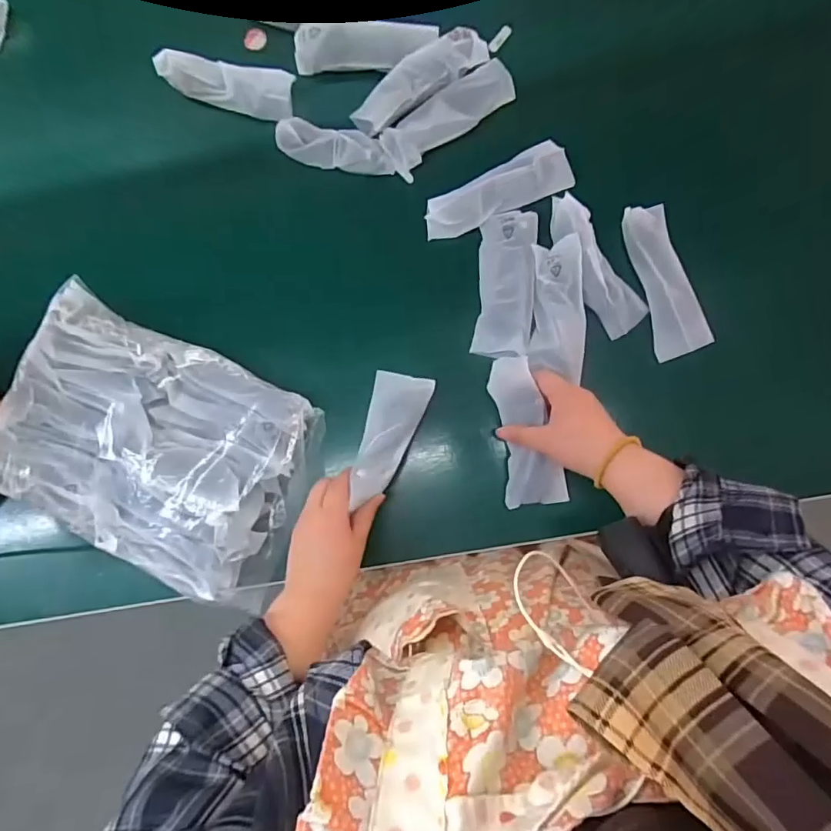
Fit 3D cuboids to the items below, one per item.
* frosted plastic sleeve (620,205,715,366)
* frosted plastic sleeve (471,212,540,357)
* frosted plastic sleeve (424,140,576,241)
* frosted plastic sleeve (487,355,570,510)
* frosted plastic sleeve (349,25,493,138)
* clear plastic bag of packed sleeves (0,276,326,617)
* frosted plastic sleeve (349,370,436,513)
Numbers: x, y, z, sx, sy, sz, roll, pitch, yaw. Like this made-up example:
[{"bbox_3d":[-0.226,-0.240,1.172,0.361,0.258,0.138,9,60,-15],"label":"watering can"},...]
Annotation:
[{"bbox_3d":[0.240,-0.131,0.497,0.043,0.017,0.149,-16,86,4],"label":"frosted plastic sleeve"},{"bbox_3d":[0.091,-0.130,0.514,0.056,0.021,0.141,5,88,5],"label":"frosted plastic sleeve"},{"bbox_3d":[0.079,-0.226,0.511,0.148,0.021,0.051,-20,86,3],"label":"frosted plastic sleeve"},{"bbox_3d":[0.105,0.018,0.492,0.057,0.018,0.146,-13,96,4],"label":"frosted plastic sleeve"},{"bbox_3d":[0.003,-0.343,0.524,0.144,0.015,0.044,-32,85,3],"label":"frosted plastic sleeve"},{"bbox_3d":[-0.255,0.032,0.510,0.306,0.066,0.207,25,90,5],"label":"clear plastic bag of packed sleeves"},{"bbox_3d":[-0.030,0.022,0.501,0.057,0.022,0.136,17,68,5],"label":"frosted plastic sleeve"}]

